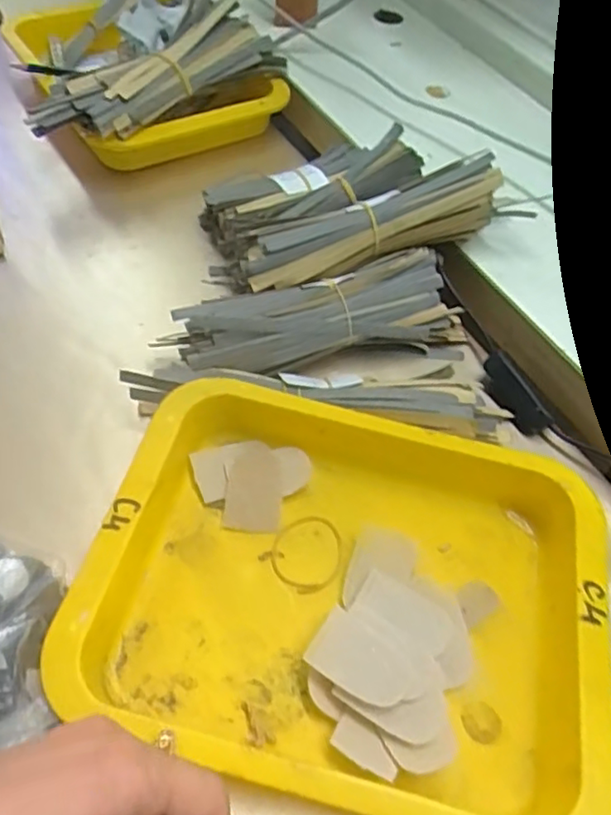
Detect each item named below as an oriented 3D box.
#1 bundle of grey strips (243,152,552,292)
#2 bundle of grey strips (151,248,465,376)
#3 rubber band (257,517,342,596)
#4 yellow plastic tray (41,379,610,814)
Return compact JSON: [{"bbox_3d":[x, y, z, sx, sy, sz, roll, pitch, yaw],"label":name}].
[{"bbox_3d":[0.050,-0.137,0.448,0.199,0.045,0.059,-12,57,-13],"label":"bundle of grey strips"},{"bbox_3d":[0.014,-0.061,0.434,0.206,0.048,0.058,-11,56,-12],"label":"bundle of grey strips"},{"bbox_3d":[0.002,0.083,0.357,0.041,0.004,0.045,2,55,-3],"label":"rubber band"},{"bbox_3d":[0.024,0.092,0.328,0.252,0.042,0.198,16,55,7],"label":"yellow plastic tray"}]

